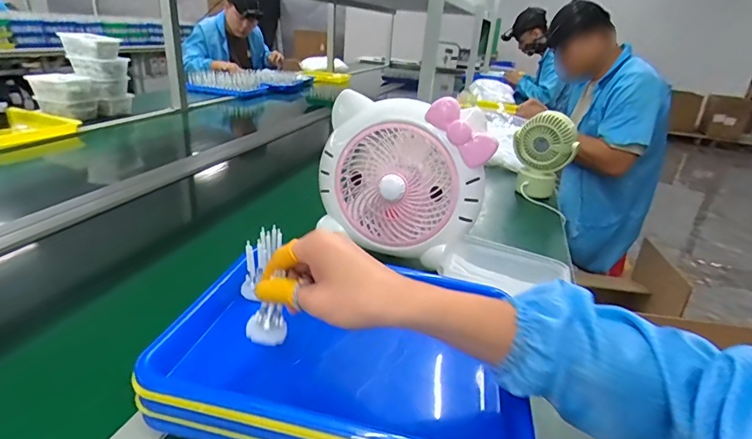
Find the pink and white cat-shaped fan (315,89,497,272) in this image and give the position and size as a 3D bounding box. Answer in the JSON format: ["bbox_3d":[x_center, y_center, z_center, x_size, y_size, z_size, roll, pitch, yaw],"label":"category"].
[{"bbox_3d":[0.037,-0.060,0.662,0.241,0.221,0.106,20,29,30],"label":"pink and white cat-shaped fan"}]

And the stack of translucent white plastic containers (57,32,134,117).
[{"bbox_3d":[-0.832,-0.438,1.331,0.139,0.216,0.119,20,29,30],"label":"stack of translucent white plastic containers"}]

